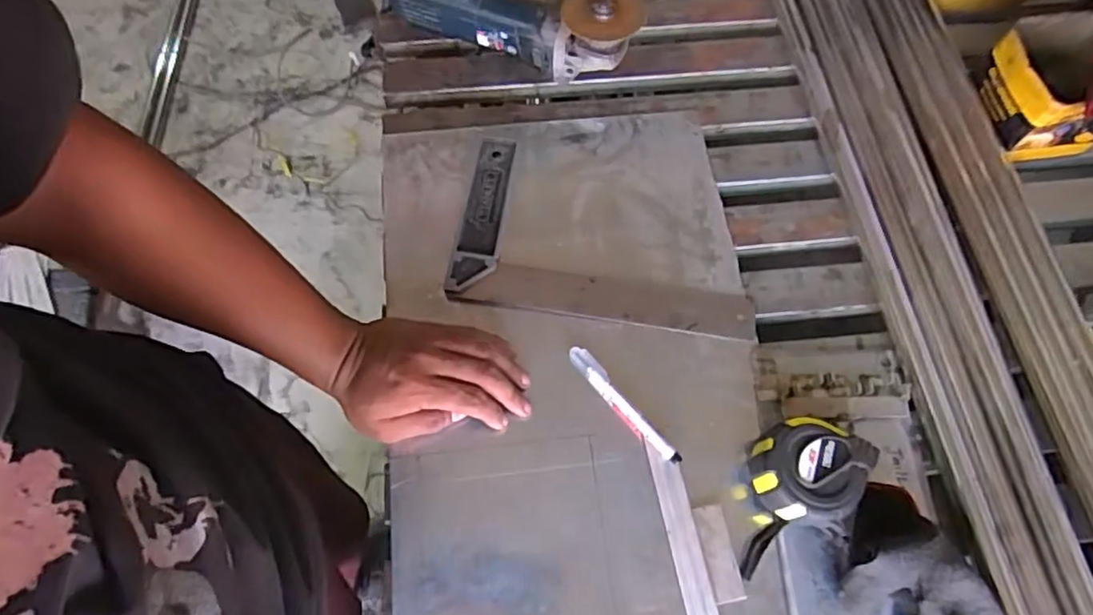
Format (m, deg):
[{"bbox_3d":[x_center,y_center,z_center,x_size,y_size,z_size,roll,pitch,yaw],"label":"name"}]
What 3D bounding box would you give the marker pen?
[{"bbox_3d":[0.068,0.087,0.555,0.016,0.017,0.133,-36,72,-15],"label":"marker pen"}]

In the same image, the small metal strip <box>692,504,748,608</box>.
[{"bbox_3d":[0.140,0.200,0.505,0.027,0.005,0.073,-11,67,-6],"label":"small metal strip"}]

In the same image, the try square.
[{"bbox_3d":[0.058,-0.072,0.615,0.287,0.015,0.179,8,67,2],"label":"try square"}]

